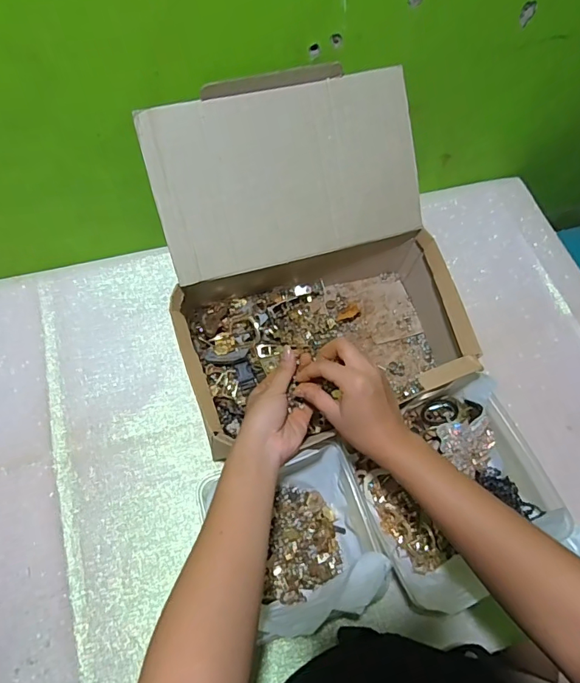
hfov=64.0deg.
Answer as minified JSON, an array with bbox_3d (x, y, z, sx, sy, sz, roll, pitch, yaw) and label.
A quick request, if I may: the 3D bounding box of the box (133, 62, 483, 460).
[{"bbox_3d":[0.024,-0.090,0.547,0.316,0.233,0.334,-13,65,-9],"label":"box"}]

